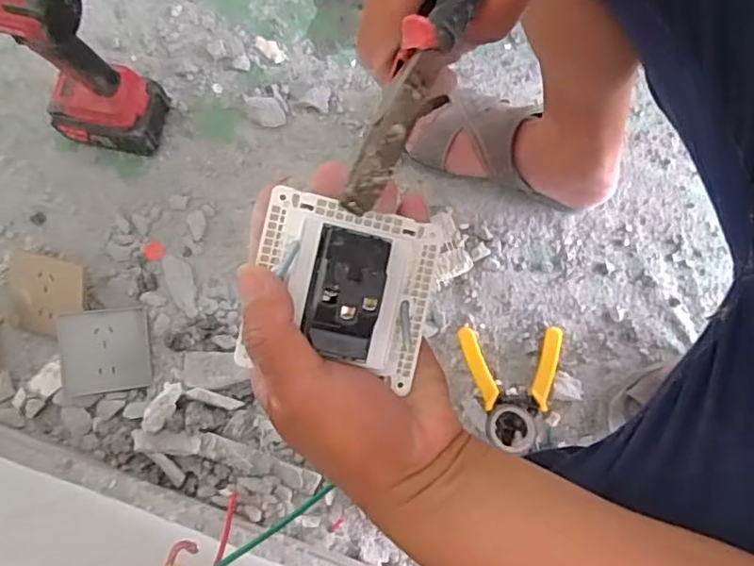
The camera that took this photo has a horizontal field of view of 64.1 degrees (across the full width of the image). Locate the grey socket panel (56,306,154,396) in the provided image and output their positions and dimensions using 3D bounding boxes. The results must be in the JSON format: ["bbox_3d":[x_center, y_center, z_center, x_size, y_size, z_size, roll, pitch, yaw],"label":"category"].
[{"bbox_3d":[-0.282,0.069,0.626,0.083,0.005,0.086,-5,76,-25],"label":"grey socket panel"}]

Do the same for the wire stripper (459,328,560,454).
[{"bbox_3d":[0.146,0.112,0.649,0.107,0.024,0.128,2,77,-1],"label":"wire stripper"}]

